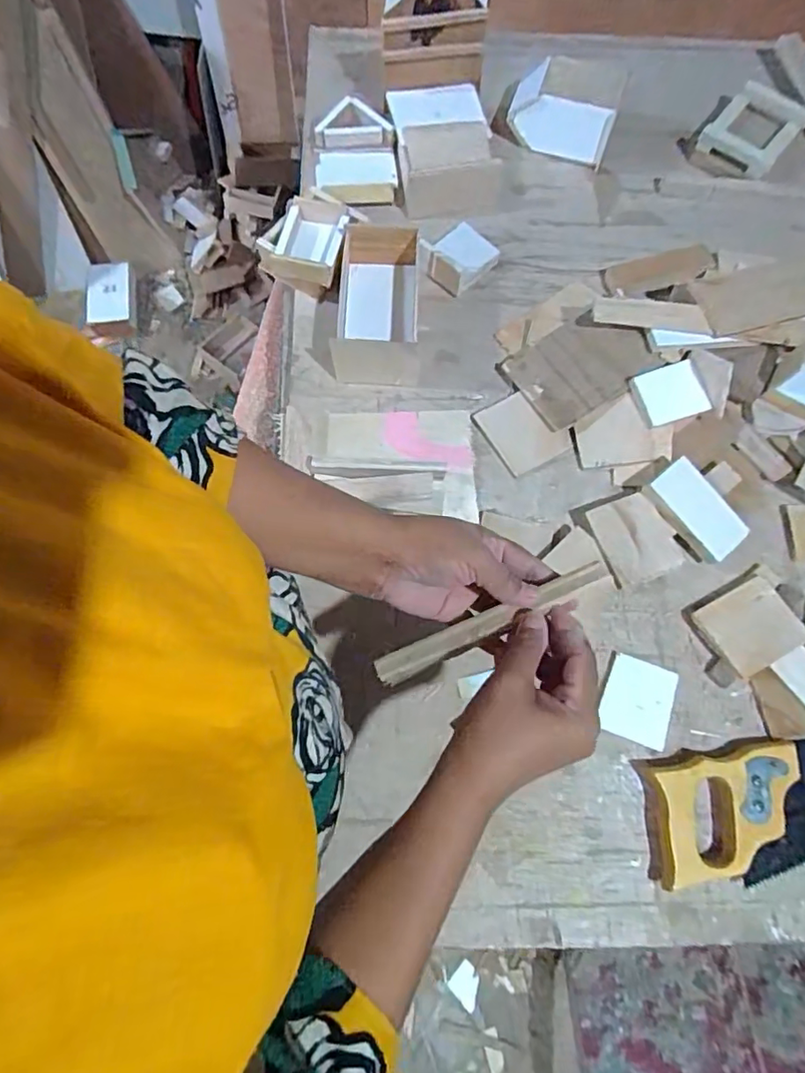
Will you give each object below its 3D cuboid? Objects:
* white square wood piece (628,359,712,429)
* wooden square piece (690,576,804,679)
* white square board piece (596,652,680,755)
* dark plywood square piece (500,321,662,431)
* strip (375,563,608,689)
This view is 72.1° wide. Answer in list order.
[{"bbox_3d":[0.283,-0.151,0.586,0.068,0.012,0.060,-23,83,6],"label":"white square wood piece"},{"bbox_3d":[0.334,0.087,0.534,0.082,0.016,0.075,-27,74,-12],"label":"wooden square piece"},{"bbox_3d":[0.222,0.155,0.522,0.063,0.005,0.074,20,71,5],"label":"white square board piece"},{"bbox_3d":[0.195,-0.188,0.607,0.136,0.010,0.107,-34,73,-1],"label":"dark plywood square piece"},{"bbox_3d":[0.059,0.060,0.383,0.170,0.006,0.019,-27,72,11],"label":"strip"}]

